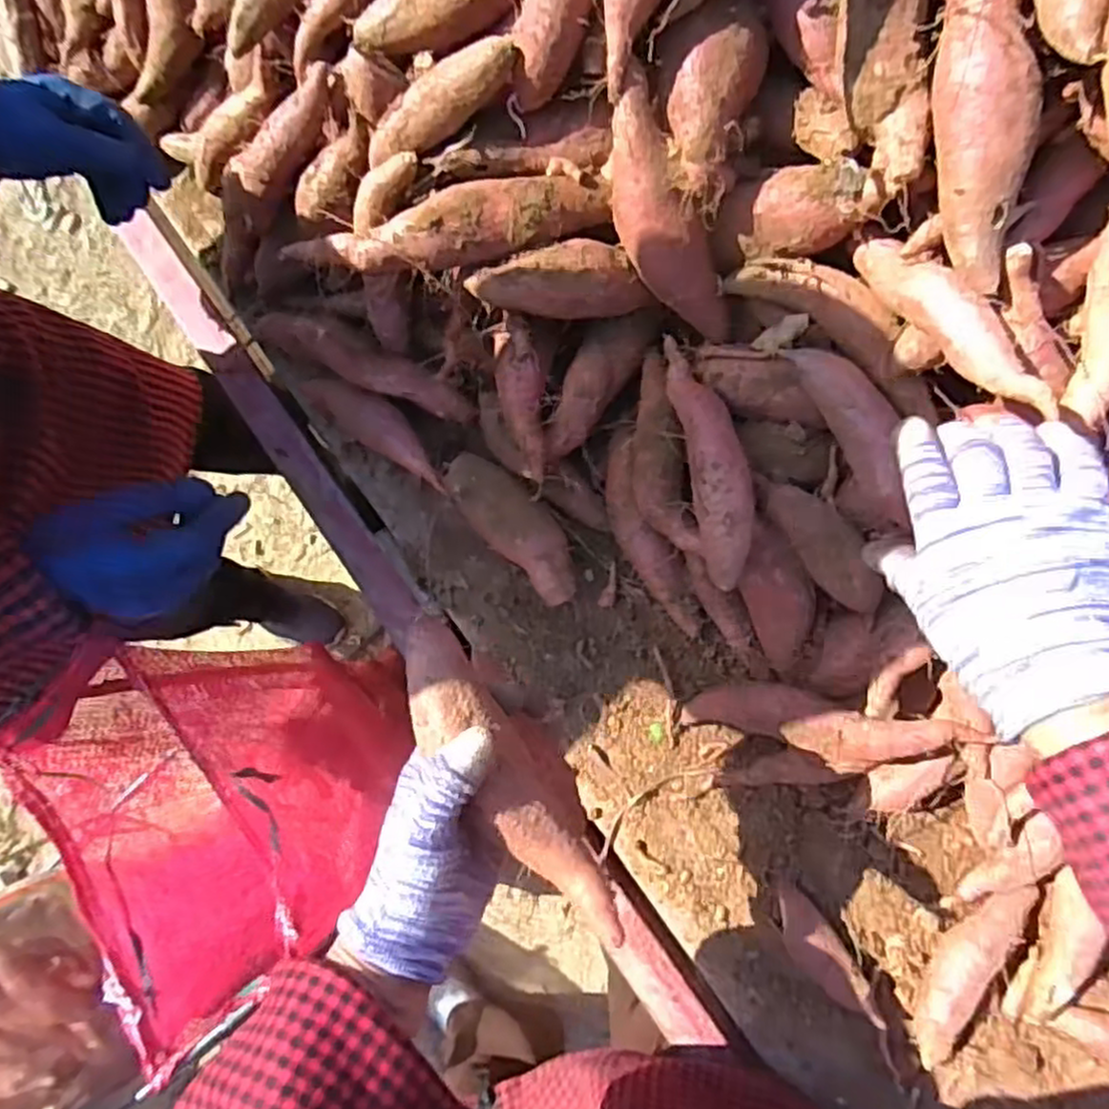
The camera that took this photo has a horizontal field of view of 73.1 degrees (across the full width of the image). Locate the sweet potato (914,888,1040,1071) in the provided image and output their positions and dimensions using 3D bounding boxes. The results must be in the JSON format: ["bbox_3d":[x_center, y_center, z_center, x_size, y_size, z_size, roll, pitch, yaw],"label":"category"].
[{"bbox_3d":[0.298,0.298,0.532,0.046,0.032,0.140,33,88,10],"label":"sweet potato"}]

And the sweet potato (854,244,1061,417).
[{"bbox_3d":[0.231,-0.145,0.444,0.029,0.035,0.172,-27,54,3],"label":"sweet potato"}]

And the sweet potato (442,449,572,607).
[{"bbox_3d":[-0.032,-0.024,0.610,0.053,0.043,0.146,-45,80,0],"label":"sweet potato"}]

